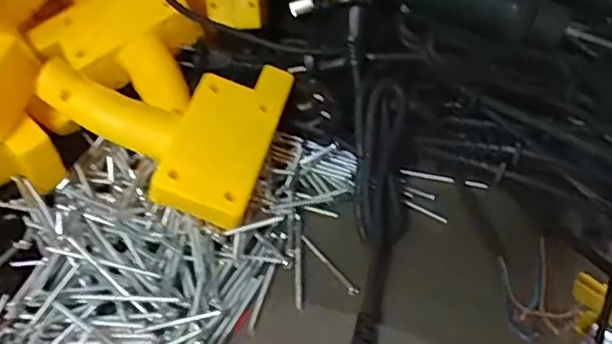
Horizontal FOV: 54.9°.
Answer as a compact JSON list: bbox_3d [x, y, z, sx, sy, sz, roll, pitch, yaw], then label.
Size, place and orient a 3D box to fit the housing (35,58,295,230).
[{"bbox_3d":[-0.098,-0.036,0.406,0.151,0.040,0.121,19,56,0],"label":"housing"}]

